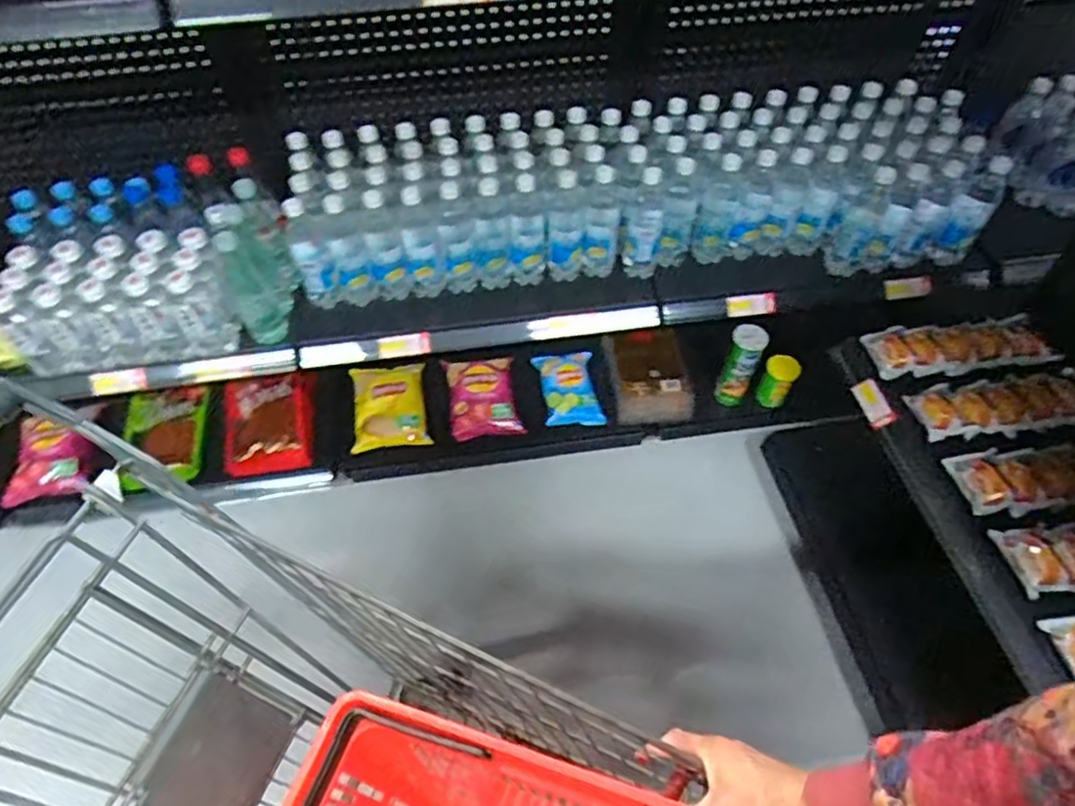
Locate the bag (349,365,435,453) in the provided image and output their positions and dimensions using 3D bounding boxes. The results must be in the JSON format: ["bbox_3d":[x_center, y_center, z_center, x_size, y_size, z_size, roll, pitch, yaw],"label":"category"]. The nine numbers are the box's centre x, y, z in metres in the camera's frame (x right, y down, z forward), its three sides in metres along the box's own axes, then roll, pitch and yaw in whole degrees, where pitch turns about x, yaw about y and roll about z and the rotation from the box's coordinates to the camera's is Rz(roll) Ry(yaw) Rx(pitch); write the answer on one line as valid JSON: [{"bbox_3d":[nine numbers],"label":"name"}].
[{"bbox_3d":[-0.319,0.004,1.452,0.156,0.035,0.198,-6,53,-3],"label":"bag"}]

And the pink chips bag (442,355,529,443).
[{"bbox_3d":[-0.117,-0.015,1.457,0.143,0.049,0.189,-9,53,-6],"label":"pink chips bag"}]

